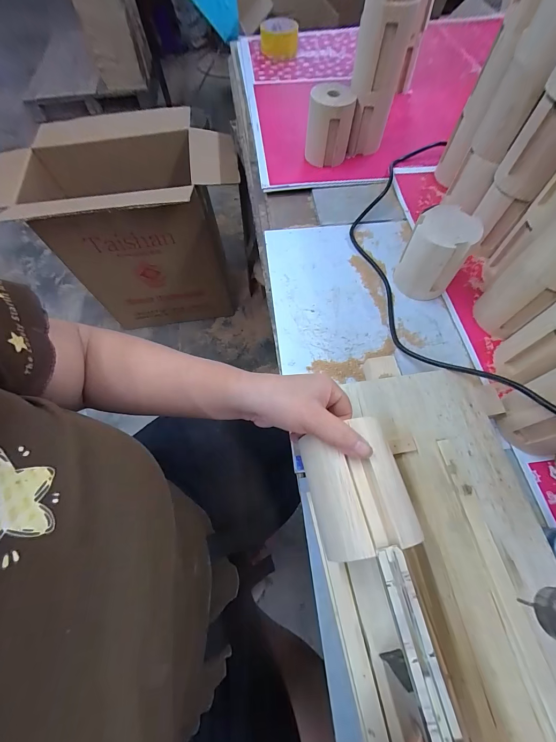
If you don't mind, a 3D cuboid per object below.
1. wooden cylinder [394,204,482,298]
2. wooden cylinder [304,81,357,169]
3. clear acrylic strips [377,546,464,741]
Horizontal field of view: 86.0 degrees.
[{"bbox_3d":[0.219,-0.161,0.423,0.074,0.101,0.078,32,69,17],"label":"wooden cylinder"},{"bbox_3d":[0.097,-0.467,0.573,0.085,0.104,0.071,4,65,4],"label":"wooden cylinder"},{"bbox_3d":[0.088,0.176,0.185,0.019,0.005,0.114,-10,64,-2],"label":"clear acrylic strips"}]

